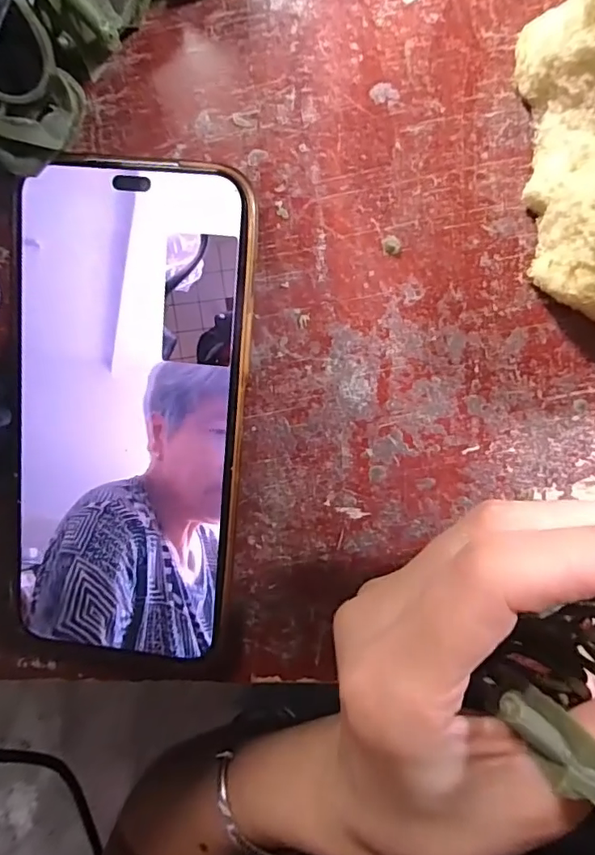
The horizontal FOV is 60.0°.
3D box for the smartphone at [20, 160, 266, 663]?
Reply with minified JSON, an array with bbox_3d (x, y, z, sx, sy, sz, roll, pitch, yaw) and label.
[{"bbox_3d":[-0.054,-0.001,0.169,0.073,0.013,0.156,6,100,6],"label":"smartphone"}]

